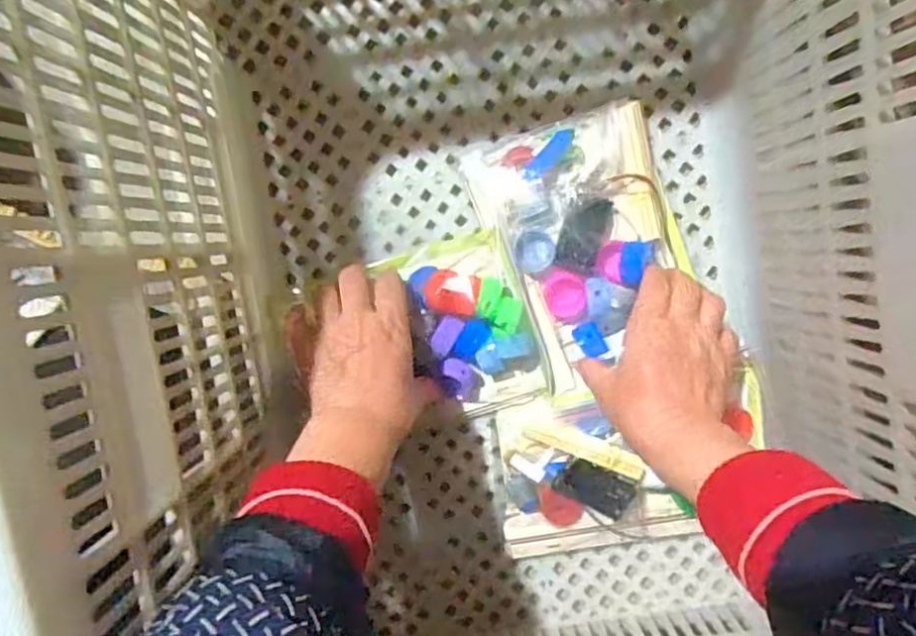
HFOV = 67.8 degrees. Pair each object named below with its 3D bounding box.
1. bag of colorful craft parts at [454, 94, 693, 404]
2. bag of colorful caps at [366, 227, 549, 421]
[{"bbox_3d":[0.101,-0.050,0.512,0.135,0.031,0.199,-20,97,3],"label":"bag of colorful craft parts"},{"bbox_3d":[0.009,0.008,0.523,0.099,0.035,0.133,-21,97,3],"label":"bag of colorful caps"}]

